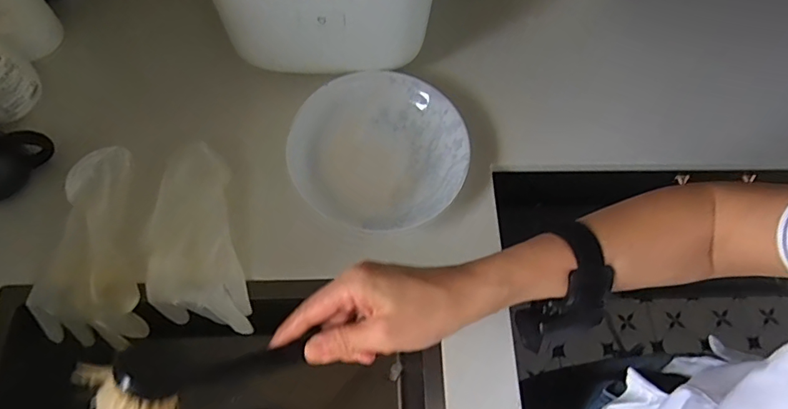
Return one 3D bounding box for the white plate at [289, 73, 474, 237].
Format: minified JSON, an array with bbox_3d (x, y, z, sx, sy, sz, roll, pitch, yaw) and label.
[{"bbox_3d":[-0.015,-0.060,0.523,0.186,0.035,0.189,1,67,-3],"label":"white plate"}]

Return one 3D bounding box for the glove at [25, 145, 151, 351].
[{"bbox_3d":[-0.314,0.050,0.498,0.103,0.066,0.221,3,88,-2],"label":"glove"}]

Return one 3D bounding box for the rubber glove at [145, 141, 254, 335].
[{"bbox_3d":[-0.216,0.041,0.505,0.097,0.072,0.201,-14,69,-9],"label":"rubber glove"}]

